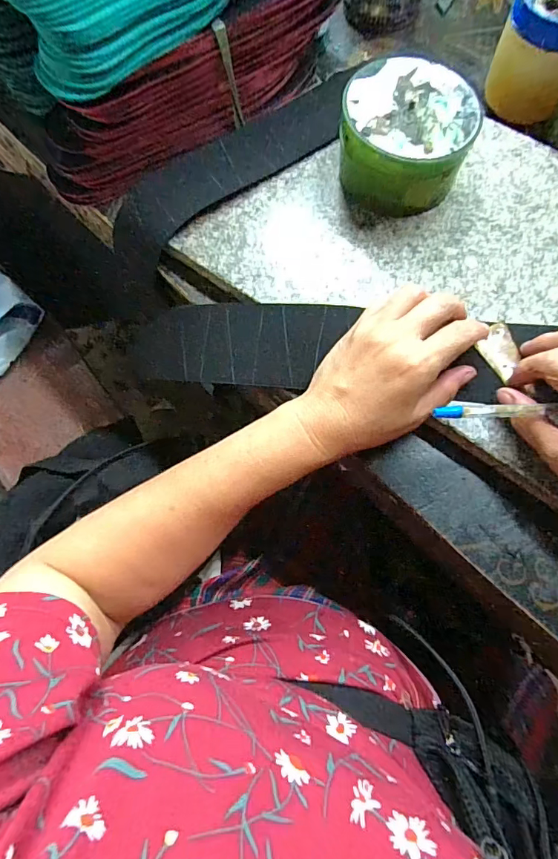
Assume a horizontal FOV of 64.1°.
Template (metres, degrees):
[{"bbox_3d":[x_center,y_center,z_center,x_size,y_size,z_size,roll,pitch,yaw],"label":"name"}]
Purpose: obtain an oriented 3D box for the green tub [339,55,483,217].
[{"bbox_3d":[0.101,-0.232,0.360,0.099,0.063,0.098,-1,73,3],"label":"green tub"}]

